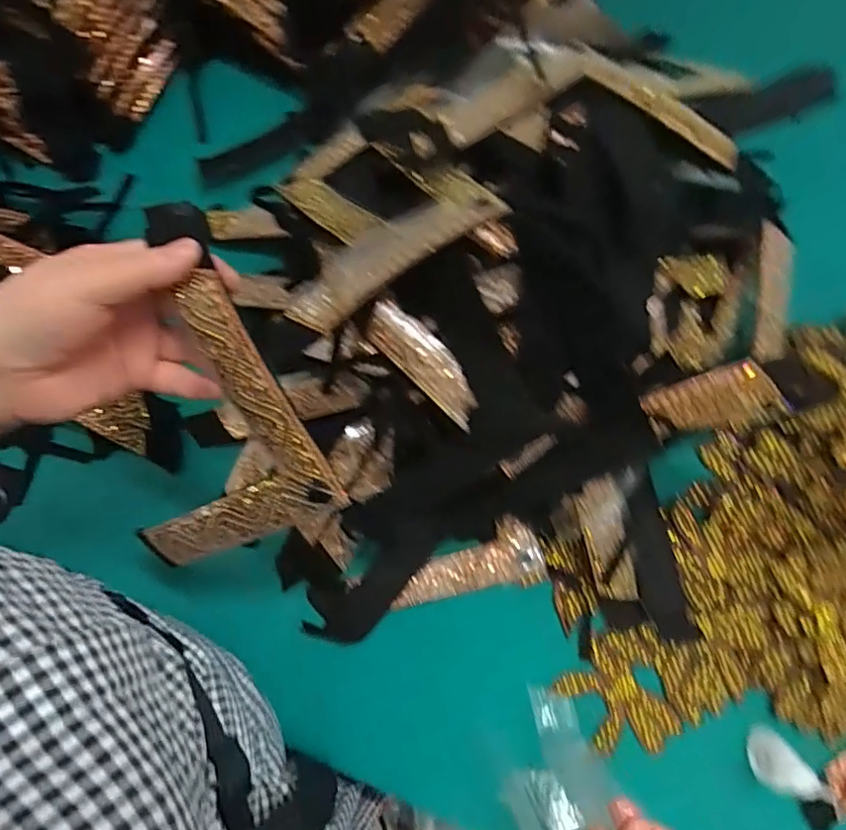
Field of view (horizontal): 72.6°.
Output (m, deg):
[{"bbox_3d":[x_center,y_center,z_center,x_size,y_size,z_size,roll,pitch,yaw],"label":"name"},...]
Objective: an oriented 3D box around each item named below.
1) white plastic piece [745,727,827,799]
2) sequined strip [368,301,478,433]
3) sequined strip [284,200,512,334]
[{"bbox_3d":[0.242,0.238,0.394,0.021,0.057,0.032,-27,79,-5],"label":"white plastic piece"},{"bbox_3d":[0.002,-0.033,0.368,0.031,0.009,0.092,-45,100,-8],"label":"sequined strip"},{"bbox_3d":[-0.021,-0.102,0.356,0.140,0.033,0.043,-30,79,-6],"label":"sequined strip"}]

